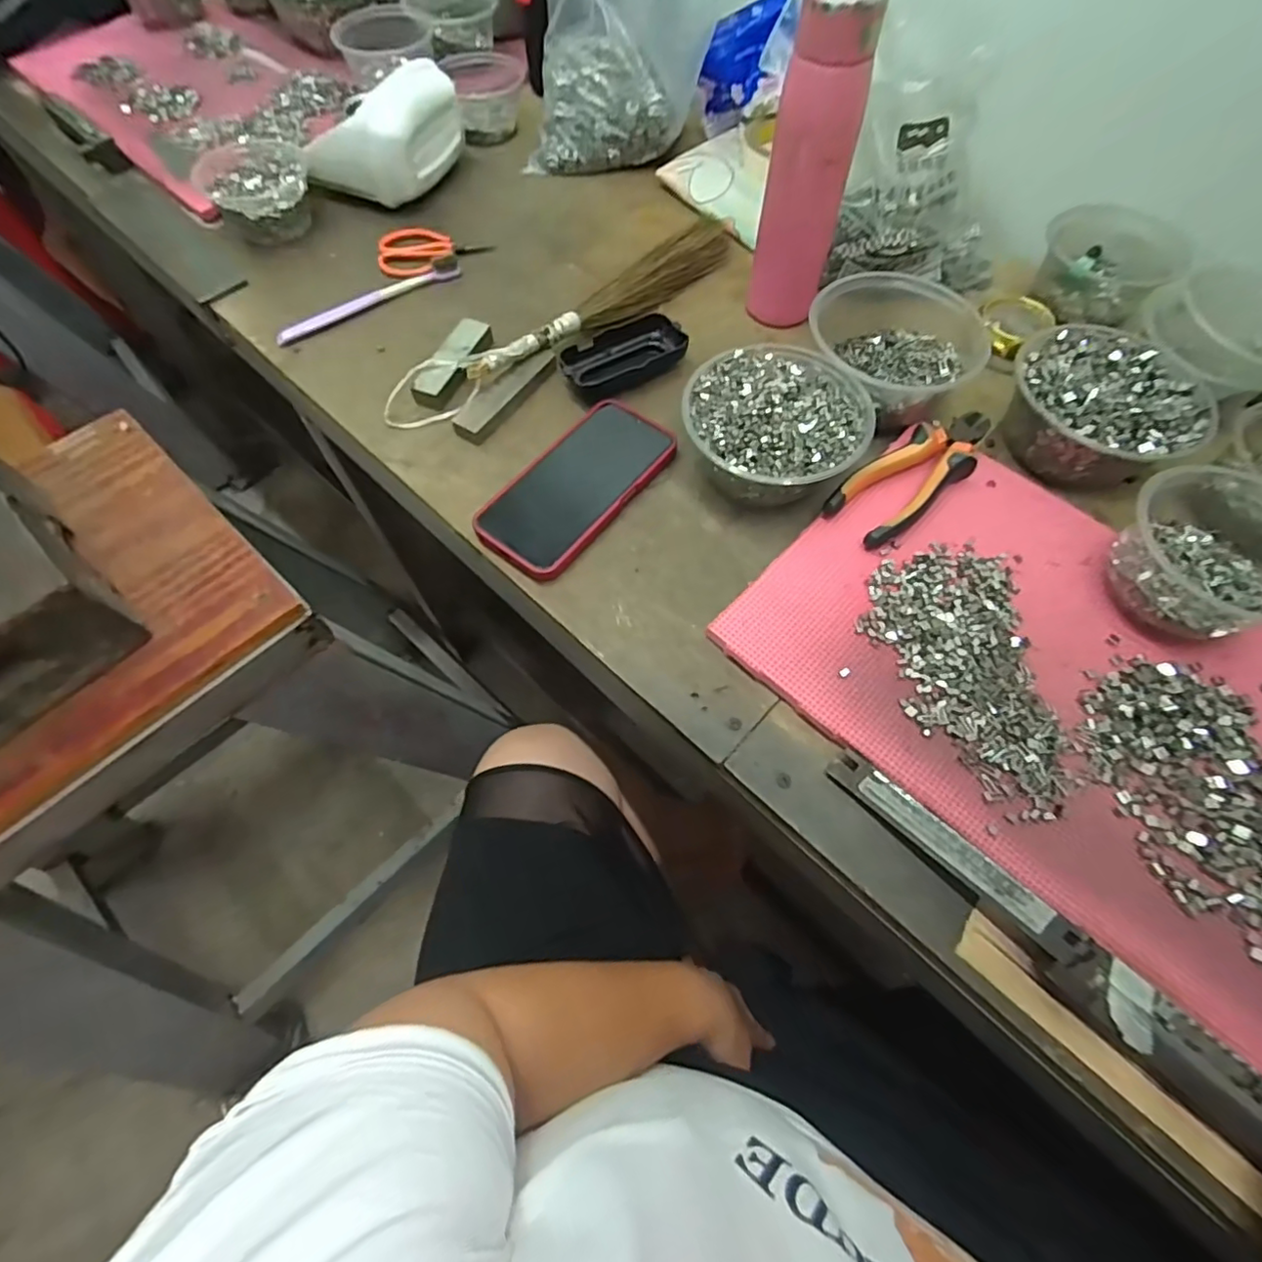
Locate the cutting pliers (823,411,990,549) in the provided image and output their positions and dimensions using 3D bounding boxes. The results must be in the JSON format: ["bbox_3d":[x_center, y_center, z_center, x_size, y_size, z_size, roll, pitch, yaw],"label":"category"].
[{"bbox_3d":[0.215,-0.121,0.444,0.148,0.017,0.053,-37,69,-14],"label":"cutting pliers"}]

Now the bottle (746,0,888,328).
[{"bbox_3d":[0.136,-0.346,0.459,0.062,0.208,0.057,9,64,7],"label":"bottle"}]

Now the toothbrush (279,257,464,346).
[{"bbox_3d":[-0.247,-0.315,0.564,0.184,0.015,0.020,-34,69,-13],"label":"toothbrush"}]

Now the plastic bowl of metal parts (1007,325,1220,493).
[{"bbox_3d":[0.359,-0.171,0.460,0.123,0.060,0.133,-1,65,2],"label":"plastic bowl of metal parts"}]

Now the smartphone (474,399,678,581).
[{"bbox_3d":[-0.042,-0.114,0.461,0.081,0.015,0.166,35,71,16],"label":"smartphone"}]

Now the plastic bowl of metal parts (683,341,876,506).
[{"bbox_3d":[0.108,-0.154,0.450,0.133,0.068,0.123,-1,65,2],"label":"plastic bowl of metal parts"}]

